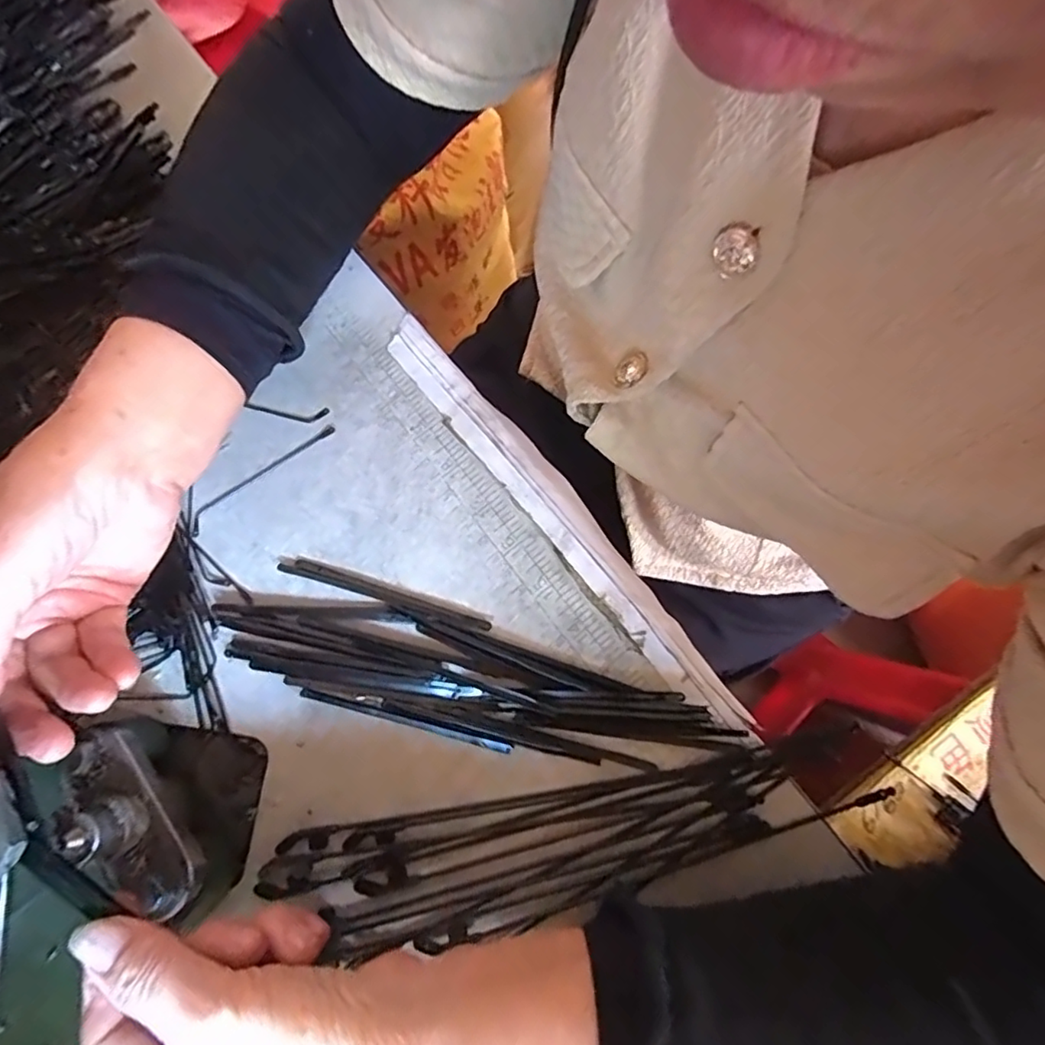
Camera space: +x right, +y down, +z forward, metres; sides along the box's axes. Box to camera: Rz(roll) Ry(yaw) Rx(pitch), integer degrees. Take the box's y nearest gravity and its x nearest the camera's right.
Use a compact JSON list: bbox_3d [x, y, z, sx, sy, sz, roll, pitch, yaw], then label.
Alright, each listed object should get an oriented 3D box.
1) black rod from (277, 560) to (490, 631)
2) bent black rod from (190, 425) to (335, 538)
[{"bbox_3d":[-0.066,0.034,0.282,0.104,0.006,0.008,16,77,8],"label":"black rod"},{"bbox_3d":[-0.133,-0.024,0.300,0.086,0.005,0.010,-39,79,-10],"label":"bent black rod"}]

